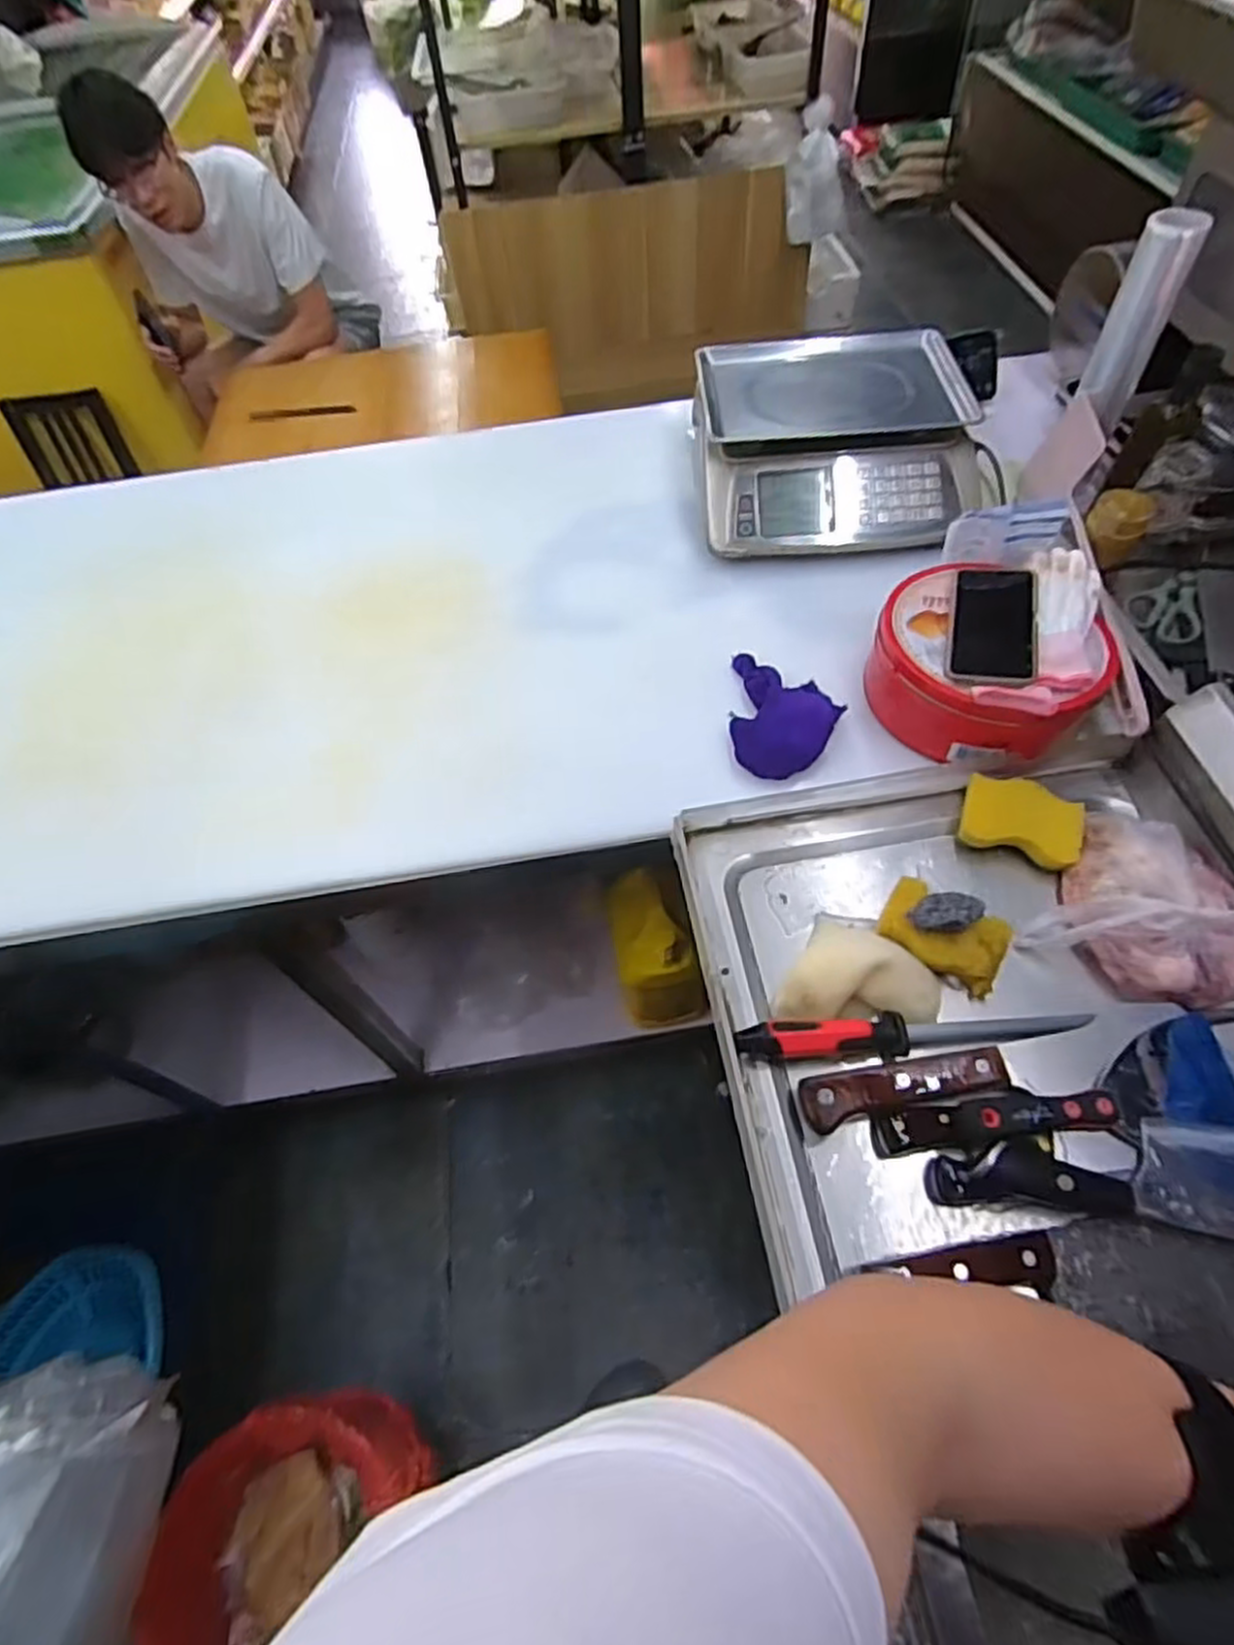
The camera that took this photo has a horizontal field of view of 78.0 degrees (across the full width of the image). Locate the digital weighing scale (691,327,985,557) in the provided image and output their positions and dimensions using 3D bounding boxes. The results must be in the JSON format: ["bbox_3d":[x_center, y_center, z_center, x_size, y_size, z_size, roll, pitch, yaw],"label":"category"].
[{"bbox_3d":[0.286,-0.519,1.023,0.356,0.095,0.366,2,56,5],"label":"digital weighing scale"}]

